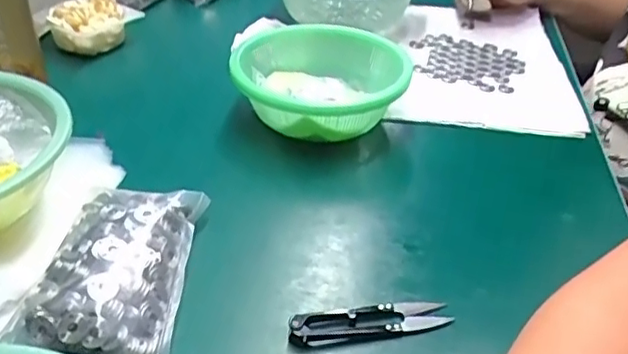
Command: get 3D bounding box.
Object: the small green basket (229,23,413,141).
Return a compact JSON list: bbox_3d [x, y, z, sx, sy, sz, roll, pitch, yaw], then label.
[{"bbox_3d":[0.005,-0.086,0.580,0.155,0.066,0.166,10,36,10],"label":"small green basket"}]

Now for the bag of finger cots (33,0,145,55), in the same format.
[{"bbox_3d":[-0.258,-0.170,0.701,0.079,0.050,0.086,18,38,20],"label":"bag of finger cots"}]

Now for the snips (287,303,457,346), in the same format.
[{"bbox_3d":[0.036,0.091,0.386,0.102,0.011,0.026,-2,35,-8],"label":"snips"}]

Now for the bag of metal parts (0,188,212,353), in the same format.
[{"bbox_3d":[-0.124,0.055,0.400,0.089,0.037,0.142,6,35,4],"label":"bag of metal parts"}]

